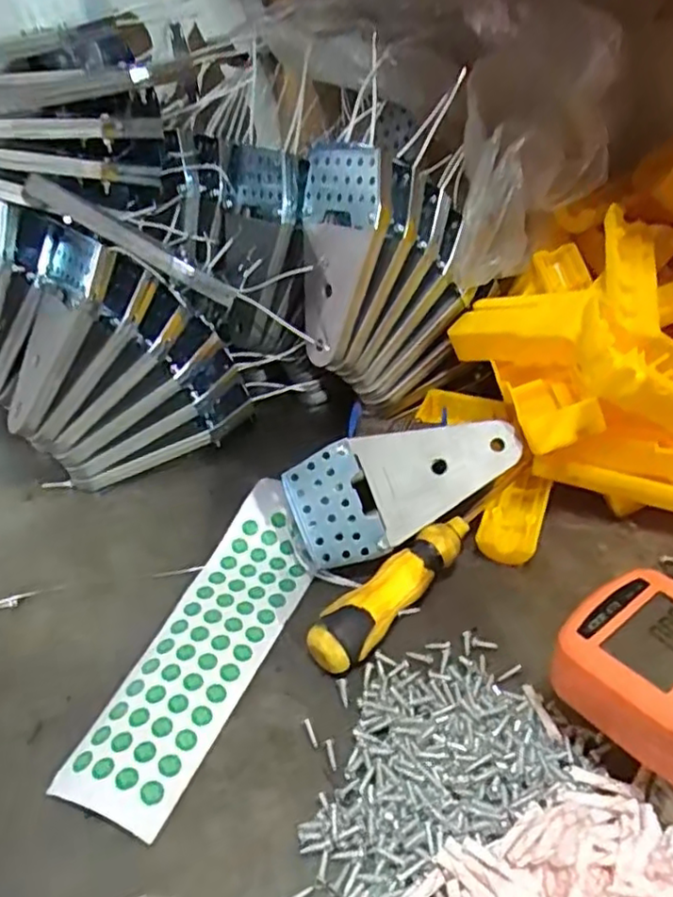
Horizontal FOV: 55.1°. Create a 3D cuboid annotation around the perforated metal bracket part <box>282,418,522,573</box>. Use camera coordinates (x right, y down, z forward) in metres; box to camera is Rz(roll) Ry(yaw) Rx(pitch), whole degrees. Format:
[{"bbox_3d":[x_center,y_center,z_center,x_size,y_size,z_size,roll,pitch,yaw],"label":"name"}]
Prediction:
[{"bbox_3d":[0.041,0.022,0.376,0.135,0.006,0.067,-15,77,0],"label":"perforated metal bracket part"}]

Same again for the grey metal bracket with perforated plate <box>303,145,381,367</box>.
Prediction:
[{"bbox_3d":[0.000,-0.126,0.431,0.067,0.135,0.023,19,20,37],"label":"grey metal bracket with perforated plate"}]

